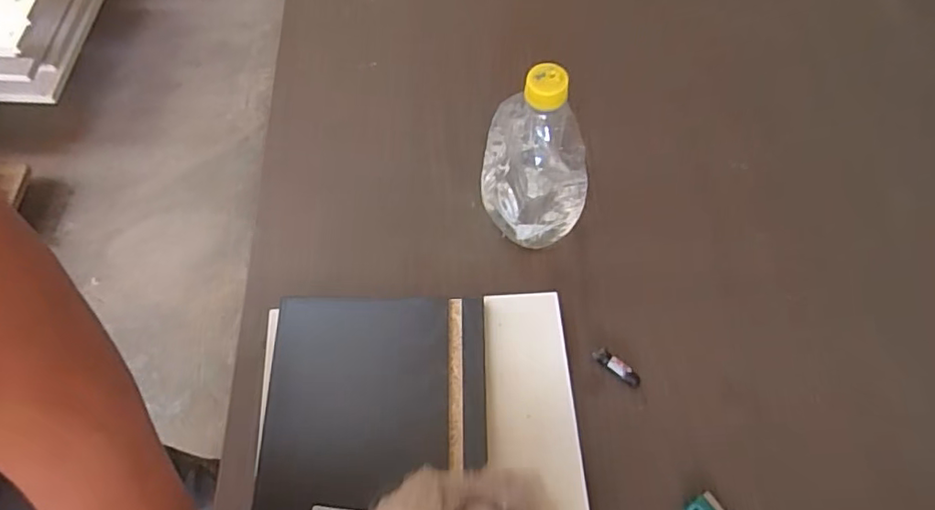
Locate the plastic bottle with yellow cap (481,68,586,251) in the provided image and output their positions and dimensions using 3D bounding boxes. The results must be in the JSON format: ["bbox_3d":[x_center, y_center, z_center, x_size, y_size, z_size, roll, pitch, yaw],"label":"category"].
[{"bbox_3d":[0.054,-0.083,0.492,0.062,0.183,0.094,-27,67,-12],"label":"plastic bottle with yellow cap"}]

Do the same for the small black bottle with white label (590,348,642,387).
[{"bbox_3d":[0.133,0.100,0.508,0.047,0.010,0.014,36,70,16],"label":"small black bottle with white label"}]

